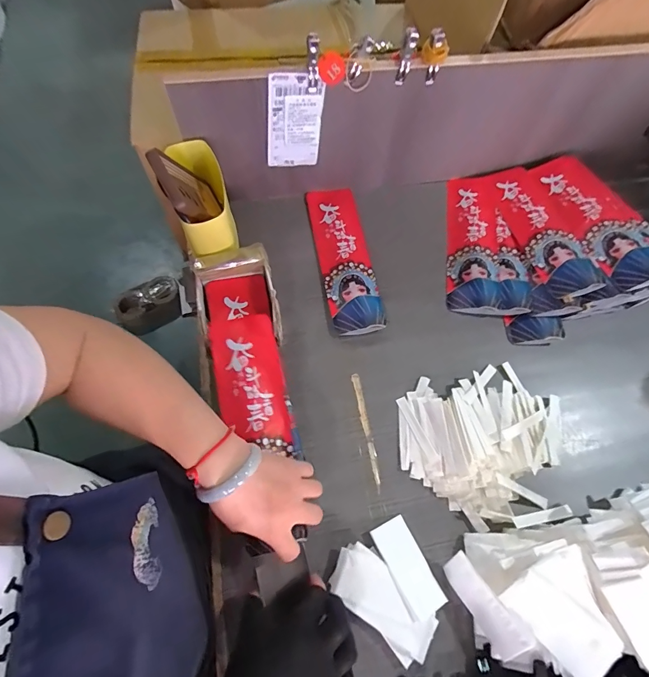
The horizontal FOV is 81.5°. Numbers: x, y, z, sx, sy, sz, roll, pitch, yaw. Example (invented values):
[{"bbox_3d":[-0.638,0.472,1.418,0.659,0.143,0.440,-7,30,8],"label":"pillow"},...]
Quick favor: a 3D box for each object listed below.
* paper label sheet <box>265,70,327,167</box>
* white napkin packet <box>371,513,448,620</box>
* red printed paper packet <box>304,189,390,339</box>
[{"bbox_3d":[-0.043,-0.305,0.535,0.082,0.132,0.007,-10,66,-6],"label":"paper label sheet"},{"bbox_3d":[0.094,0.257,0.425,0.044,0.016,0.095,-24,69,-12],"label":"white napkin packet"},{"bbox_3d":[0.030,-0.131,0.601,0.078,0.017,0.275,-9,66,-6],"label":"red printed paper packet"}]

